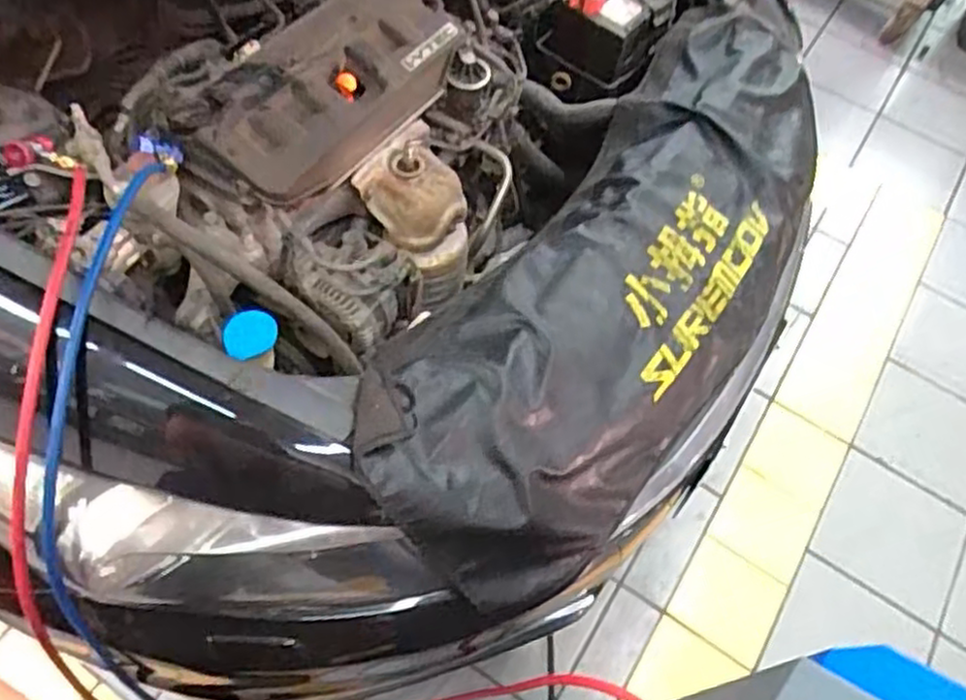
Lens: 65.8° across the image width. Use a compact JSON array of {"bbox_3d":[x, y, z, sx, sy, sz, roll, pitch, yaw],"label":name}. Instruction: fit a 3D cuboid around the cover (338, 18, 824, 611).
[{"bbox_3d":[0.242,-0.105,1.095,0.380,0.225,1.040,33,61,12],"label":"cover"}]

